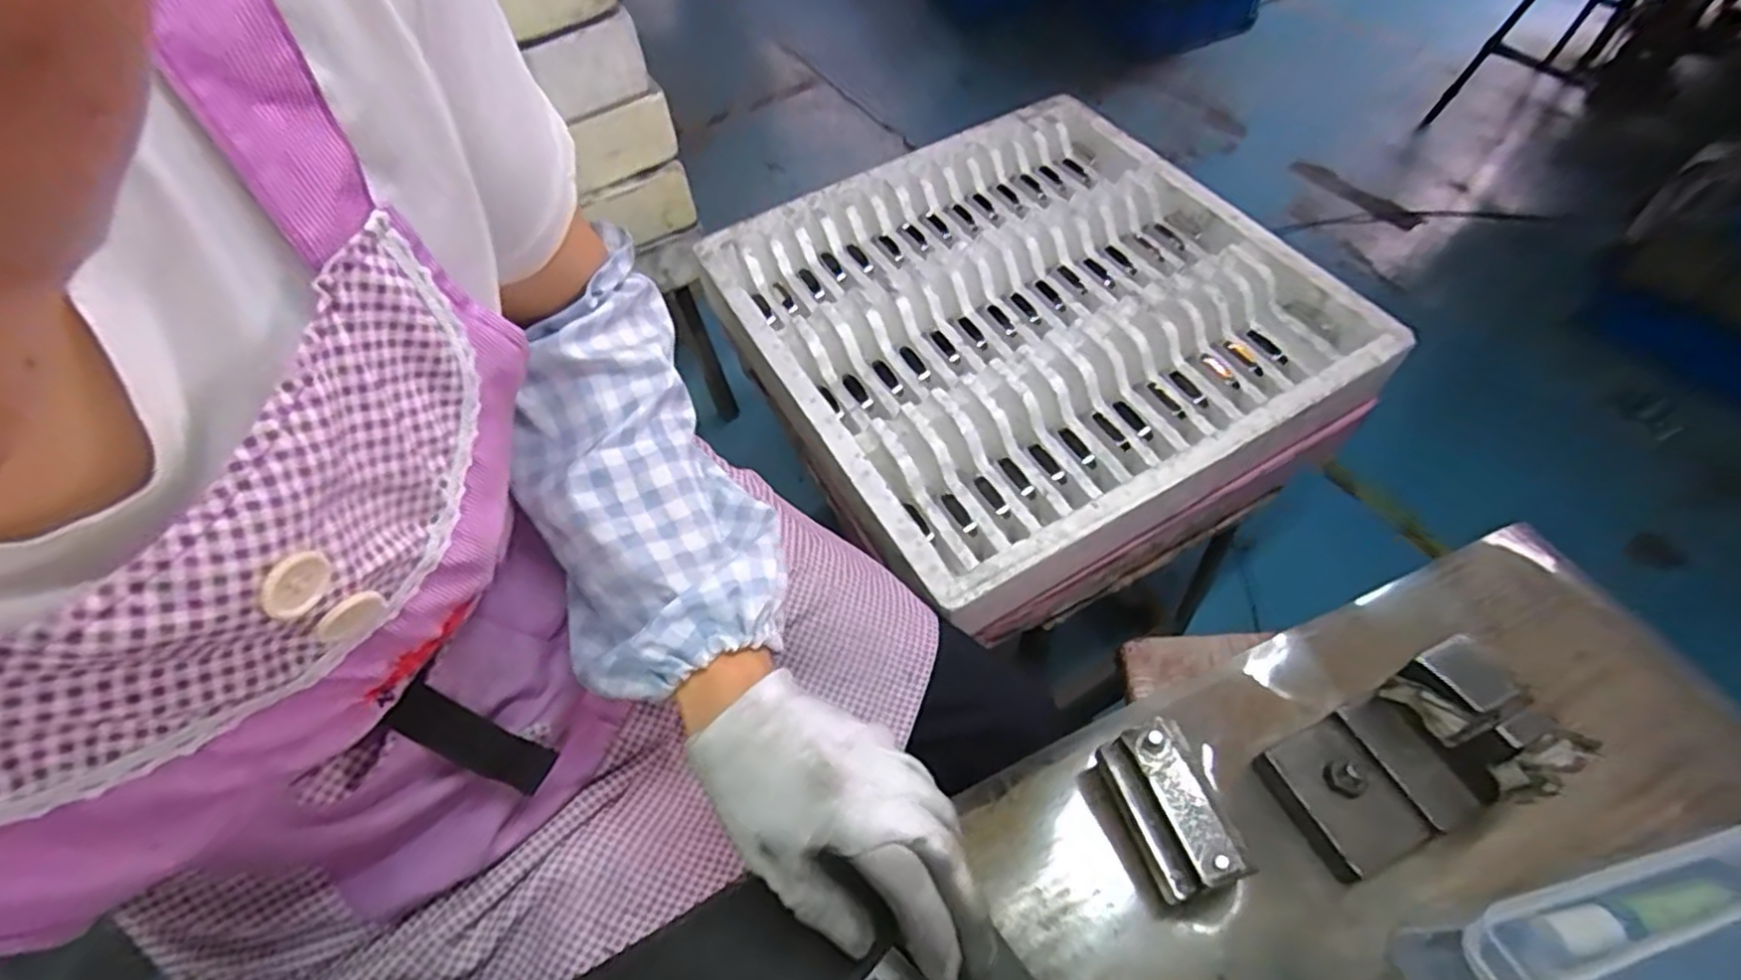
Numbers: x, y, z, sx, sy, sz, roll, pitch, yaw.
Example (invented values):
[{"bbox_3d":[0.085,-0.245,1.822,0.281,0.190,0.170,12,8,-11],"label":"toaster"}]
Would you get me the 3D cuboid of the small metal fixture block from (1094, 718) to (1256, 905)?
[{"bbox_3d":[0.135,0.149,0.341,0.035,0.057,0.067,-17,56,-7],"label":"small metal fixture block"}]

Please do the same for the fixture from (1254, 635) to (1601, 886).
[{"bbox_3d":[0.243,0.122,0.337,0.095,0.073,0.066,-23,57,-11],"label":"fixture"}]

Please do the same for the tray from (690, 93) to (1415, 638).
[{"bbox_3d":[0.157,-0.195,0.806,0.546,0.071,0.546,-28,58,-14],"label":"tray"}]

